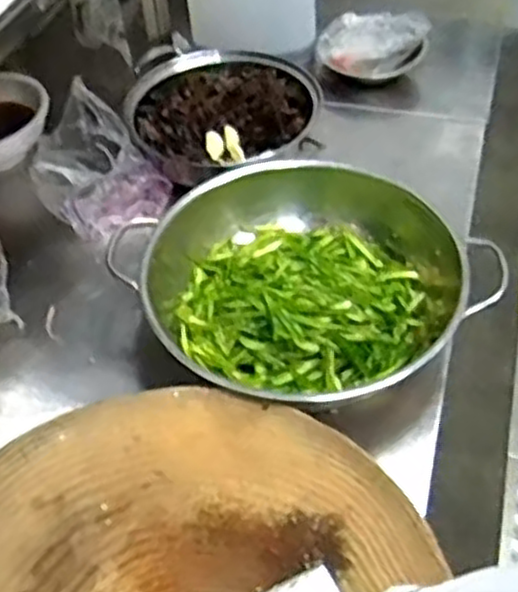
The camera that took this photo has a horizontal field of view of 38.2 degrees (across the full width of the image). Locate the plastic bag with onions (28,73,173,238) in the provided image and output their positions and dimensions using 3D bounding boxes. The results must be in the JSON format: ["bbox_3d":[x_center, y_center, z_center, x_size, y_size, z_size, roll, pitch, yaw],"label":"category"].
[{"bbox_3d":[-0.202,-0.167,0.958,0.160,0.138,0.169,-15,48,-8],"label":"plastic bag with onions"}]

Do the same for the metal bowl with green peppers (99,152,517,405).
[{"bbox_3d":[0.045,-0.014,0.828,0.329,0.097,0.314,-3,48,3],"label":"metal bowl with green peppers"}]

